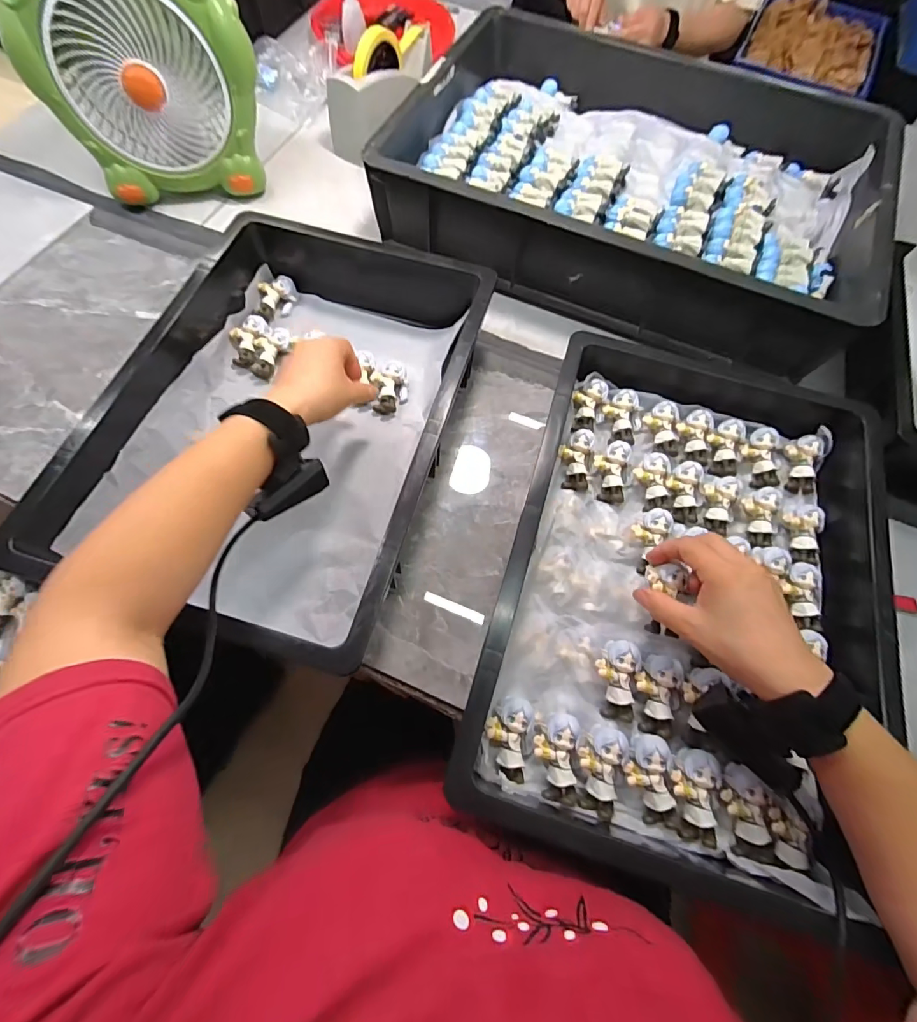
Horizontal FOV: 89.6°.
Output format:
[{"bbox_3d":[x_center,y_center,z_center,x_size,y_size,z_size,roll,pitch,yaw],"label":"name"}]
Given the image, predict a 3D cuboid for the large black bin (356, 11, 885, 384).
[{"bbox_3d":[0.221,-0.448,0.630,0.588,0.126,0.446,20,67,6],"label":"large black bin"}]

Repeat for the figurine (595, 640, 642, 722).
[{"bbox_3d":[0.133,0.141,0.385,0.032,0.022,0.063,4,74,20],"label":"figurine"}]

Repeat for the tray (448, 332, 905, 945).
[{"bbox_3d":[0.200,0.048,0.413,0.297,0.077,0.459,17,67,5],"label":"tray"}]

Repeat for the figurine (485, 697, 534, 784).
[{"bbox_3d":[0.040,0.180,0.368,0.036,0.024,0.058,7,67,1],"label":"figurine"}]

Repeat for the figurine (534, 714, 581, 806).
[{"bbox_3d":[0.077,0.194,0.364,0.033,0.021,0.063,1,83,-2],"label":"figurine"}]

